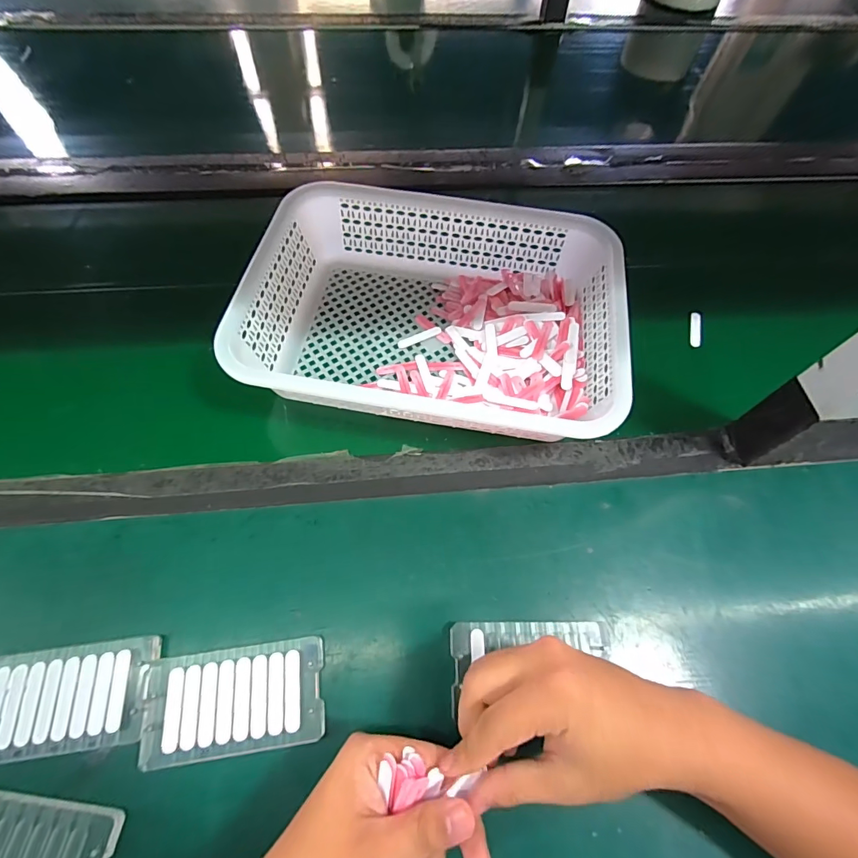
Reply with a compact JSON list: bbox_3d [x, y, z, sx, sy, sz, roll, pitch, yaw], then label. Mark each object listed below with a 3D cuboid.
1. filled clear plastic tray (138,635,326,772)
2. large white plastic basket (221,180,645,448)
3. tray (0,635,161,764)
[{"bbox_3d":[-0.141,0.197,0.316,0.124,0.012,0.066,-6,63,-6],"label":"filled clear plastic tray"},{"bbox_3d":[0.005,-0.119,0.446,0.357,0.081,0.249,8,62,2],"label":"large white plastic basket"},{"bbox_3d":[-0.263,0.194,0.312,0.118,0.016,0.066,-6,63,-5],"label":"tray"}]

